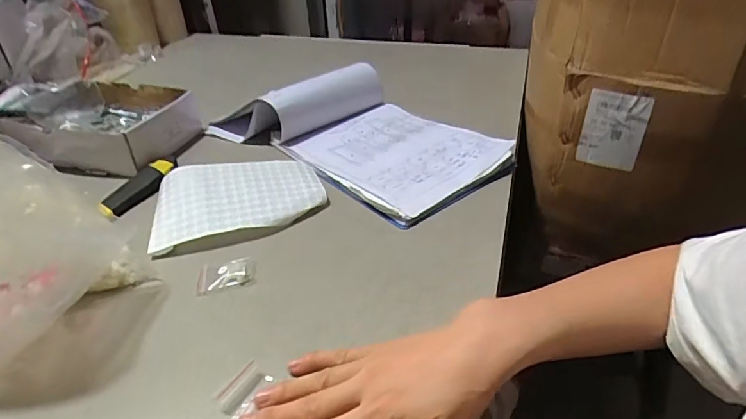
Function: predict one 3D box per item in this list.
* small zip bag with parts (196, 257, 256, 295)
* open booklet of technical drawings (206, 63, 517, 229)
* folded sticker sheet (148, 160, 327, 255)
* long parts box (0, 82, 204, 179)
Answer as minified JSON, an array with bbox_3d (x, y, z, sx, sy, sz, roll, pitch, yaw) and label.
[{"bbox_3d":[-0.147,0.065,0.474,0.056,0.010,0.039,-6,35,-5],"label":"small zip bag with parts"},{"bbox_3d":[-0.017,-0.122,0.684,0.406,0.073,0.231,27,44,35],"label":"open booklet of technical drawings"},{"bbox_3d":[-0.158,-0.015,0.559,0.192,0.043,0.122,-10,35,-11],"label":"folded sticker sheet"},{"bbox_3d":[-0.403,-0.126,0.716,0.244,0.063,0.168,5,35,10],"label":"long parts box"}]

